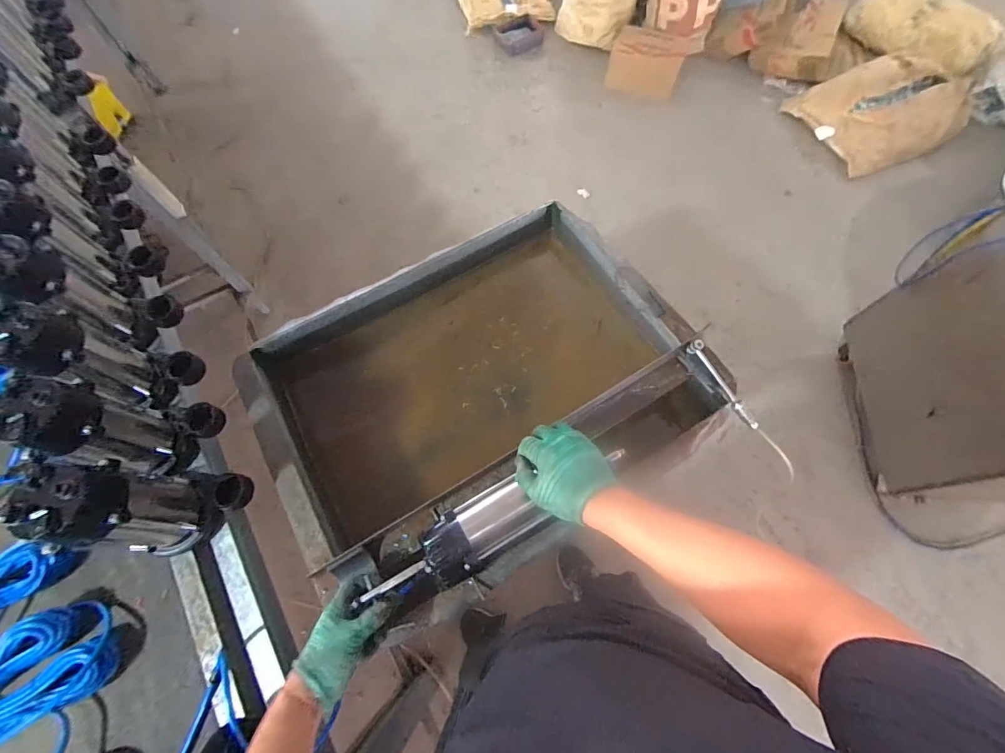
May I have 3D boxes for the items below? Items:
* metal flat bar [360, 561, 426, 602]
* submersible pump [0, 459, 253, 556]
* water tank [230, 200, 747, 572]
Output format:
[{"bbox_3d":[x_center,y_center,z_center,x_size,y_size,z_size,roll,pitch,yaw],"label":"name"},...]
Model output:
[{"bbox_3d":[-0.151,0.285,0.604,0.093,0.006,0.012,-28,70,-15],"label":"metal flat bar"},{"bbox_3d":[-0.482,0.181,0.596,0.133,0.237,0.121,3,68,3],"label":"submersible pump"},{"bbox_3d":[-0.057,0.026,0.885,0.755,0.224,0.575,-31,70,-10],"label":"water tank"}]

